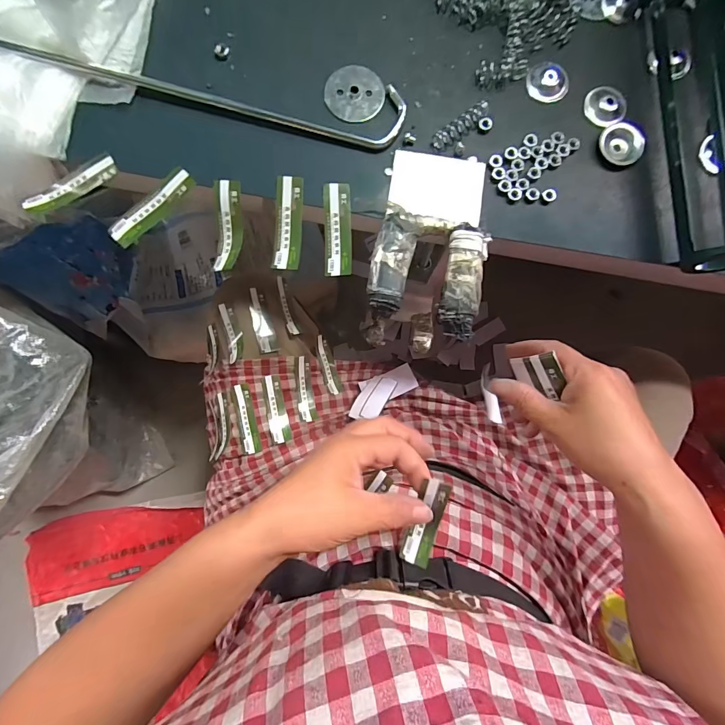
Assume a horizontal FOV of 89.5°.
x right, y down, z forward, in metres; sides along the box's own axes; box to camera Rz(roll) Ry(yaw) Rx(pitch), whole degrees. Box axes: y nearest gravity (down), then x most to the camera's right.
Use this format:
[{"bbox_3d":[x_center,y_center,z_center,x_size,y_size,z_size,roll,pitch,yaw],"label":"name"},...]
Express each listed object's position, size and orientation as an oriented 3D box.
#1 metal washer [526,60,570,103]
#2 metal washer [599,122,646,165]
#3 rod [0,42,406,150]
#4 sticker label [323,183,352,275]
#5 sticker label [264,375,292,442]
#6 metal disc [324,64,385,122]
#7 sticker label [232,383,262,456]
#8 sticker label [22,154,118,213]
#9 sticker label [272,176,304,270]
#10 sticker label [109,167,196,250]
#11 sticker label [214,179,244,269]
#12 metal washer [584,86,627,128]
[{"bbox_3d":[0.150,-0.227,0.294,0.032,0.005,0.032,0,85,-1],"label":"metal washer"},{"bbox_3d":[0.205,-0.173,0.289,0.029,0.010,0.033,-31,86,-3],"label":"metal washer"},{"bbox_3d":[-0.124,-0.225,0.286,0.319,0.011,0.046,13,85,0],"label":"rod"},{"bbox_3d":[-0.019,-0.103,0.284,0.021,0.009,0.073,-2,85,-1],"label":"sticker label"},{"bbox_3d":[-0.093,0.051,0.400,0.020,0.005,0.072,-6,80,-23],"label":"sticker label"},{"bbox_3d":[-0.006,-0.216,0.293,0.046,0.004,0.047,0,85,-1],"label":"metal disc"},{"bbox_3d":[-0.126,0.061,0.397,0.018,0.004,0.074,-12,88,-4],"label":"sticker label"},{"bbox_3d":[-0.226,-0.137,0.283,0.072,0.009,0.017,-36,86,-4],"label":"sticker label"},{"bbox_3d":[-0.057,-0.108,0.284,0.021,0.008,0.073,4,85,0],"label":"sticker label"},{"bbox_3d":[-0.163,-0.120,0.285,0.076,0.005,0.019,-47,112,-6],"label":"sticker label"},{"bbox_3d":[-0.105,-0.107,0.290,0.019,0.011,0.070,-1,85,-1],"label":"sticker label"},{"bbox_3d":[0.196,-0.207,0.295,0.035,0.008,0.033,0,85,-1],"label":"metal washer"}]

